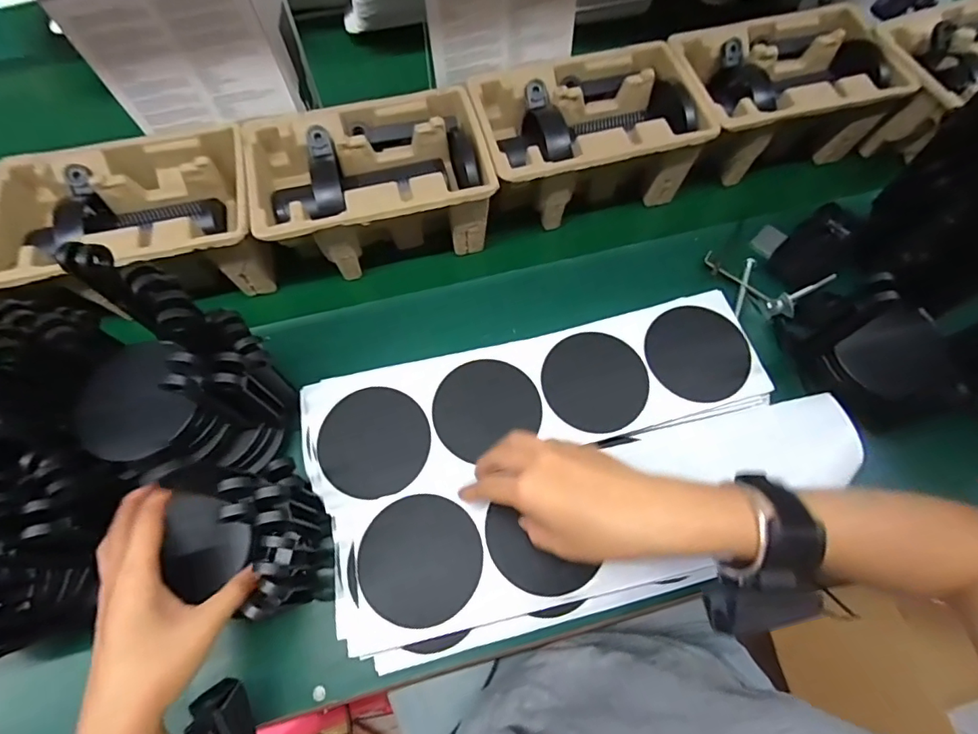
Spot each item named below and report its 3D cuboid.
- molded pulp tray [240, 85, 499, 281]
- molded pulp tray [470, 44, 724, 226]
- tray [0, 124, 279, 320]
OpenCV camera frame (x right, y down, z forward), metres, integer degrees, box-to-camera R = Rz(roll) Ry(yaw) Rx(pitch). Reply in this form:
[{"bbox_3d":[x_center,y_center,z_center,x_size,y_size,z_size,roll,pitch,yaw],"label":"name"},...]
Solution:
[{"bbox_3d":[-0.118,-0.182,0.520,0.228,0.099,0.146,-13,65,-8],"label":"molded pulp tray"},{"bbox_3d":[0.099,-0.246,0.541,0.219,0.099,0.142,-11,65,-7],"label":"molded pulp tray"},{"bbox_3d":[-0.339,-0.135,0.496,0.224,0.097,0.149,-12,65,-8],"label":"tray"}]

